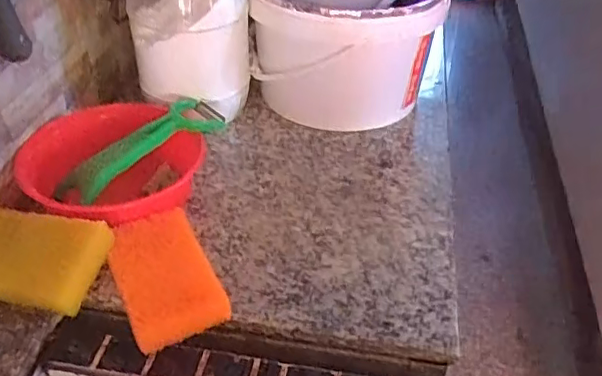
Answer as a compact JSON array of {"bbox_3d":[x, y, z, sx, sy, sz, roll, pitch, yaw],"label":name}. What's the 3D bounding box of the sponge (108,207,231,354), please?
[{"bbox_3d":[-0.116,0.075,0.489,0.073,0.032,0.123,-18,43,-22],"label":"sponge"}]

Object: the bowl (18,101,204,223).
[{"bbox_3d":[-0.189,-0.020,0.575,0.166,0.061,0.166,1,39,-1],"label":"bowl"}]

